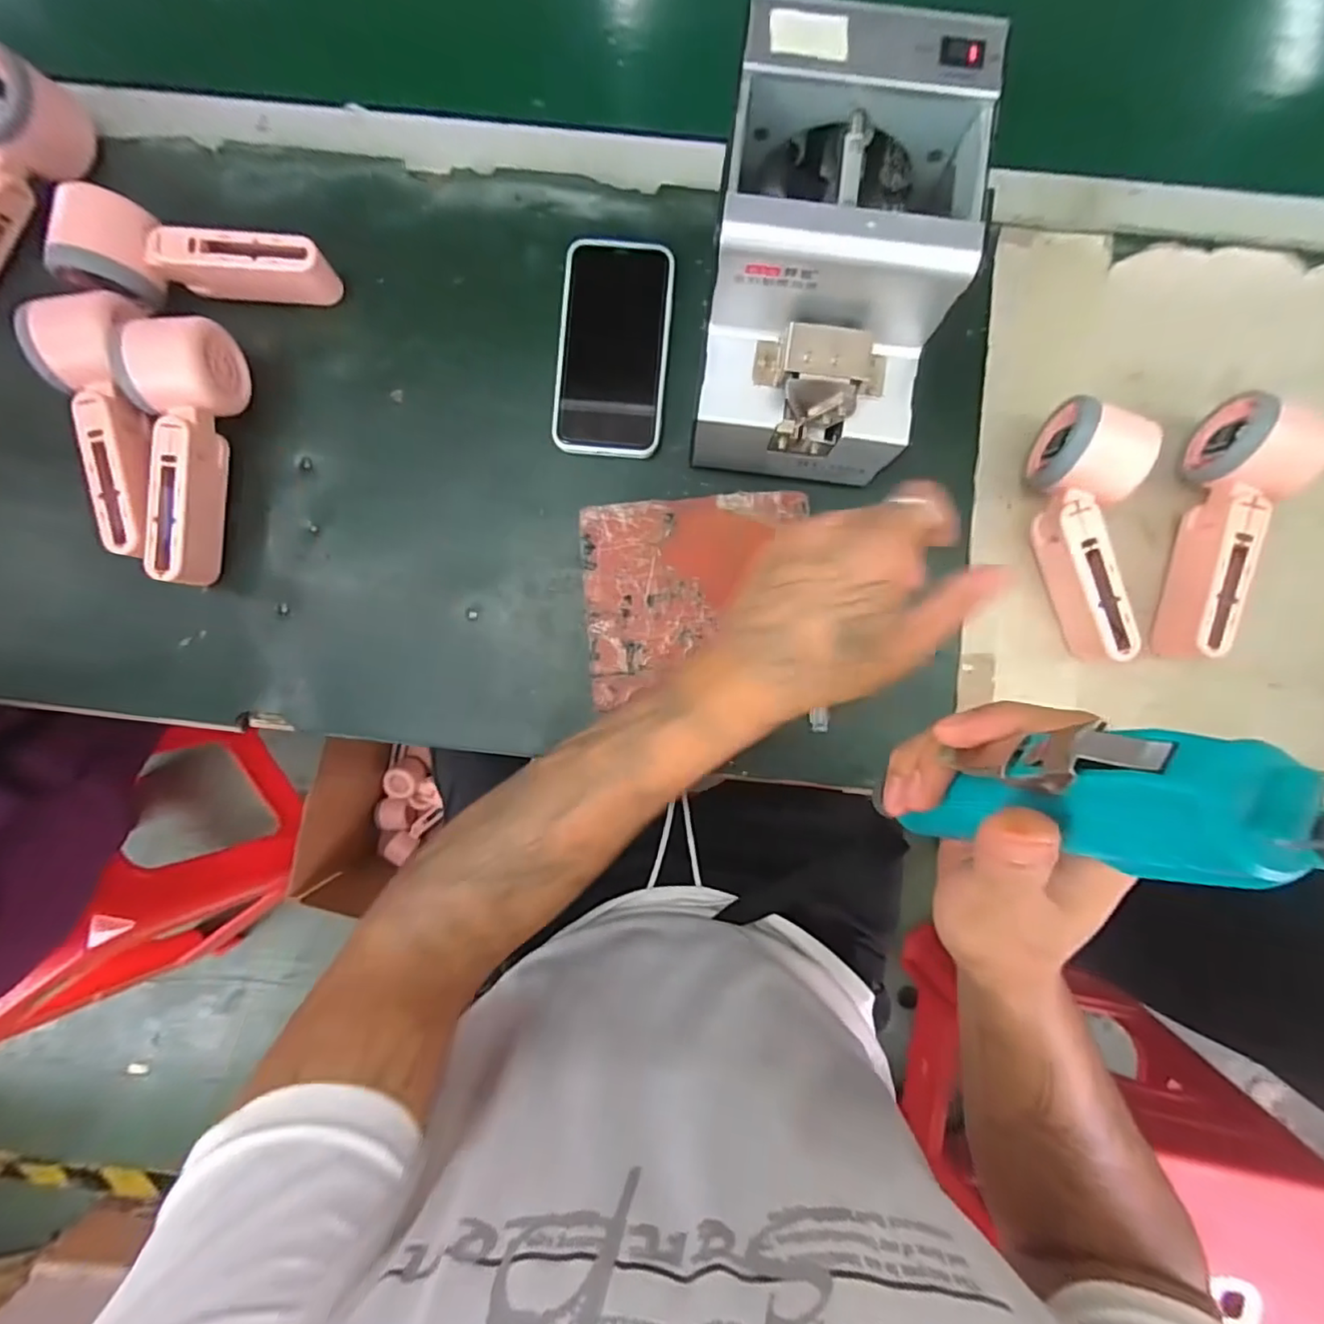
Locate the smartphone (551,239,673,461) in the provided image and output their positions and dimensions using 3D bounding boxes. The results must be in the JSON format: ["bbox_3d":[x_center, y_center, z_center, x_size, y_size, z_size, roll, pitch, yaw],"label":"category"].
[{"bbox_3d":[-0.034,-0.218,0.421,0.075,0.009,0.146,5,87,1],"label":"smartphone"}]

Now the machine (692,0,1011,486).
[{"bbox_3d":[0.092,-0.214,0.352,0.125,0.149,0.173,7,87,1],"label":"machine"}]

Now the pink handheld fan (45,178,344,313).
[{"bbox_3d":[-0.304,-0.262,0.396,0.159,0.049,0.054,8,87,1],"label":"pink handheld fan"}]

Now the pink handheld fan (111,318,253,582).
[{"bbox_3d":[-0.321,-0.138,0.398,0.051,0.067,0.167,9,87,1],"label":"pink handheld fan"}]

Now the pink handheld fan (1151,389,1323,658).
[{"bbox_3d":[0.374,-0.085,0.392,0.049,0.058,0.172,12,87,1],"label":"pink handheld fan"}]

